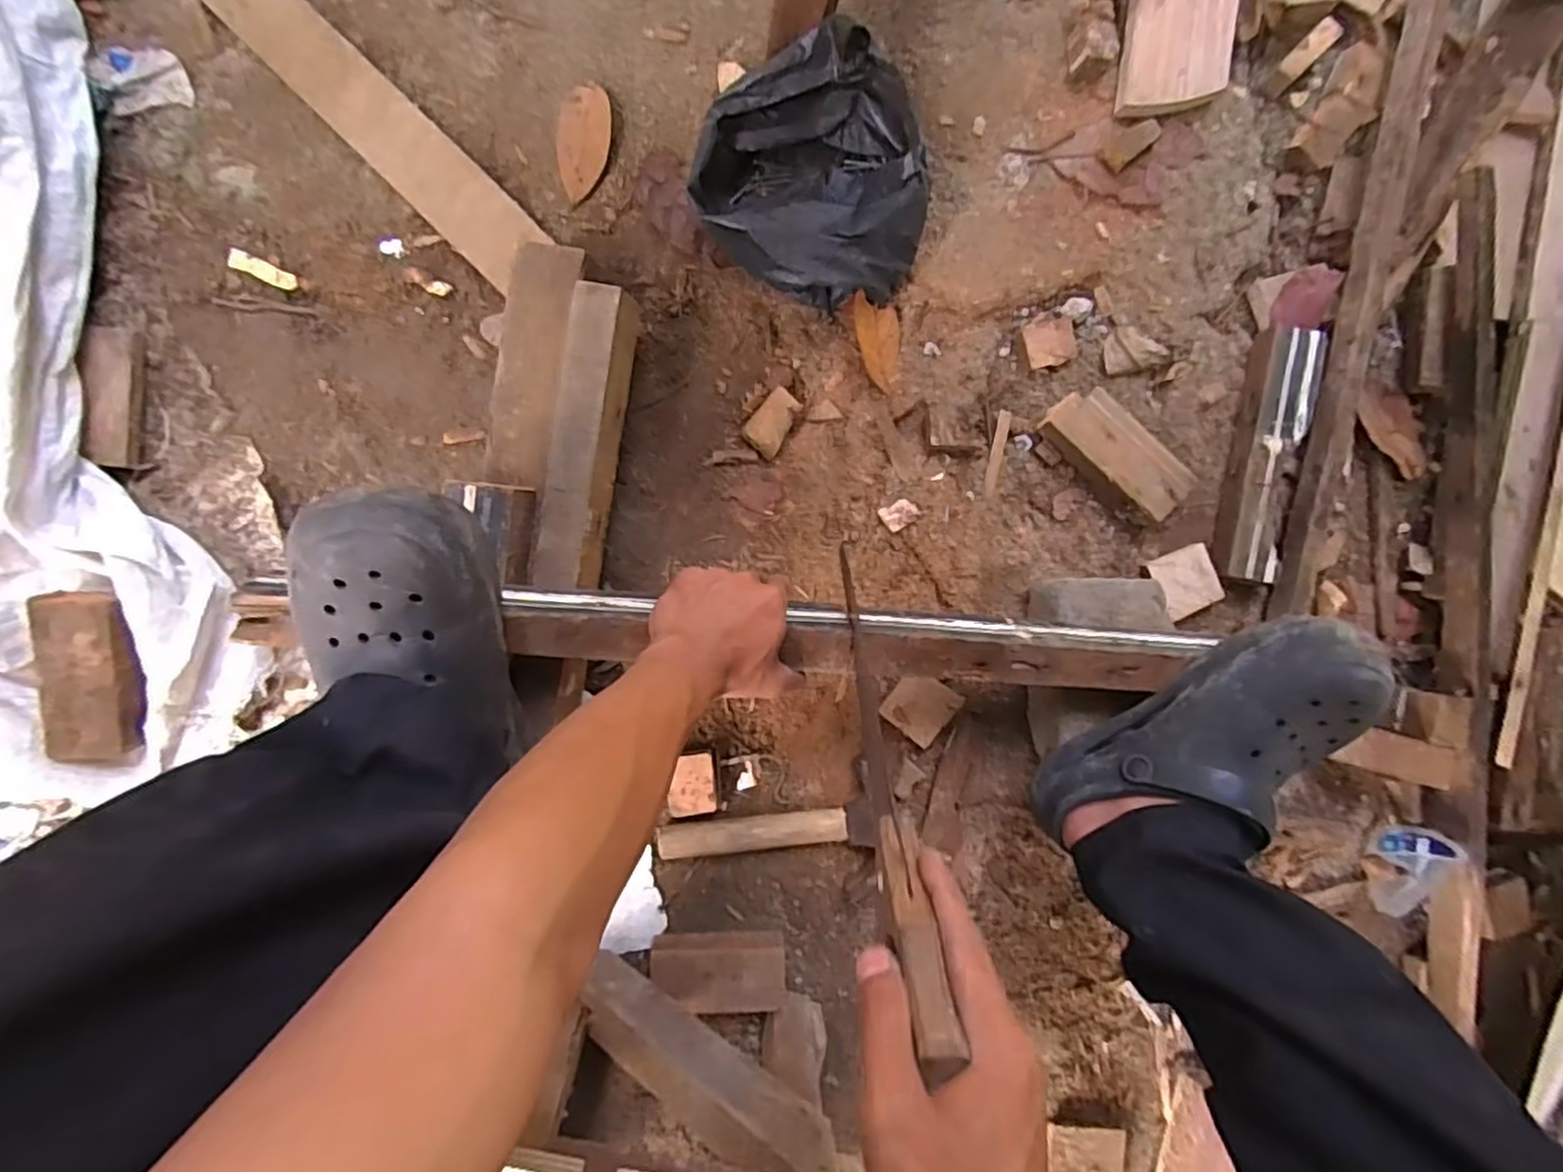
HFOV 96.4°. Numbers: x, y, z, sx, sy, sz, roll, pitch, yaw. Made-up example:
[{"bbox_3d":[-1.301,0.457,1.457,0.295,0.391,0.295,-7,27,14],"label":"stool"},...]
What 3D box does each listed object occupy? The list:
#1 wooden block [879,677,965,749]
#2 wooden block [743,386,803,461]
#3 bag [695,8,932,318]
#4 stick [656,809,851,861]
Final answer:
[{"bbox_3d":[0.131,0.112,0.650,0.057,0.013,0.058,39,87,-6],"label":"wooden block"},{"bbox_3d":[-0.008,-0.151,0.641,0.035,0.012,0.061,34,88,-6],"label":"wooden block"},{"bbox_3d":[0.034,-0.339,0.599,0.201,0.094,0.188,-26,94,-5],"label":"bag"},{"bbox_3d":[-0.026,0.225,0.637,0.168,0.028,0.026,-5,92,-6],"label":"stick"}]

